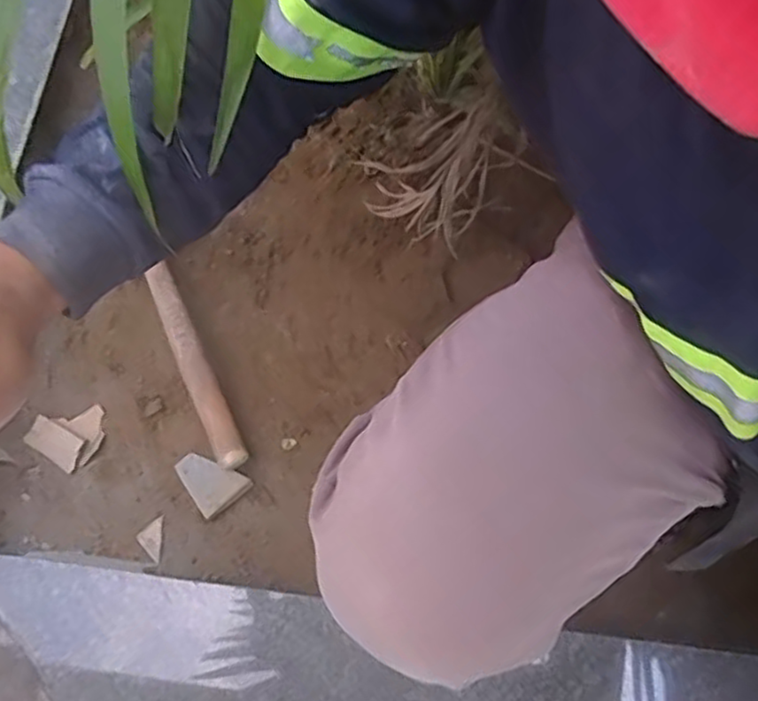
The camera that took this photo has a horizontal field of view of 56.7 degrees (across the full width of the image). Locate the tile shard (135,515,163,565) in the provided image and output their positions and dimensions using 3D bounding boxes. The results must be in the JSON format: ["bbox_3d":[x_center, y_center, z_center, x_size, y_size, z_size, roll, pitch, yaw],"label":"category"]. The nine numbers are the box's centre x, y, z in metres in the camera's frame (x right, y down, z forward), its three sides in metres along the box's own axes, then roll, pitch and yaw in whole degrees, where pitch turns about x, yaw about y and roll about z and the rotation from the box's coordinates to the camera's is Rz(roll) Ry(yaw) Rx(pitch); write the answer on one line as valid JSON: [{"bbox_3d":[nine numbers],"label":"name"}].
[{"bbox_3d":[-0.234,0.200,0.741,0.033,0.009,0.040,-37,74,-10],"label":"tile shard"}]

